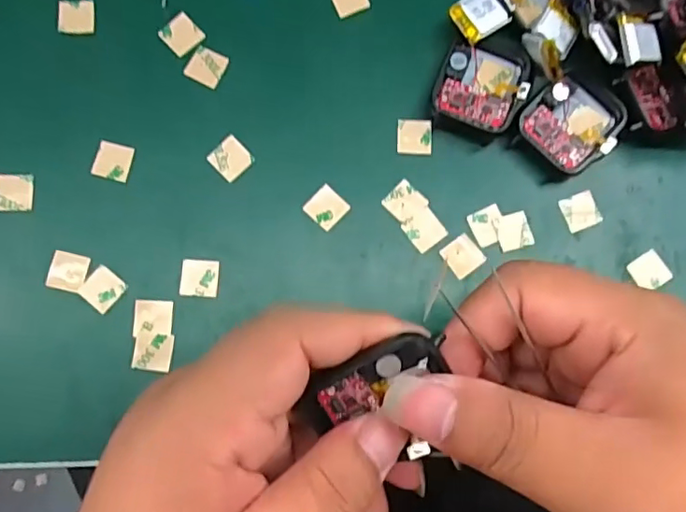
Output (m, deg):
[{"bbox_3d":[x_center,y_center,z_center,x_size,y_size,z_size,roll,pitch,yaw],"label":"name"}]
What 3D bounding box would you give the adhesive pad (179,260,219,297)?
[{"bbox_3d":[-0.060,0.009,0.237,0.015,0.004,0.015,5,81,-2],"label":"adhesive pad"}]

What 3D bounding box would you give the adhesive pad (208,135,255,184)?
[{"bbox_3d":[-0.049,-0.042,0.245,0.015,0.004,0.015,-44,86,-8],"label":"adhesive pad"}]

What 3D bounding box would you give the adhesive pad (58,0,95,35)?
[{"bbox_3d":[-0.119,-0.107,0.251,0.015,0.004,0.016,-3,82,-3],"label":"adhesive pad"}]

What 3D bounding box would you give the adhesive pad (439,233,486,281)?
[{"bbox_3d":[0.052,0.000,0.243,0.015,0.004,0.015,-38,85,-7],"label":"adhesive pad"}]

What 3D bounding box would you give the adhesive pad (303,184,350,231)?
[{"bbox_3d":[-0.007,-0.021,0.243,0.015,0.004,0.015,43,82,4],"label":"adhesive pad"}]

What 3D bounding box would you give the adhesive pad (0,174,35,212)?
[{"bbox_3d":[-0.139,-0.027,0.238,0.015,0.004,0.016,1,82,-2],"label":"adhesive pad"}]

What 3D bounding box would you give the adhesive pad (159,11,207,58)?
[{"bbox_3d":[-0.072,-0.099,0.252,0.016,0.004,0.016,44,82,4],"label":"adhesive pad"}]

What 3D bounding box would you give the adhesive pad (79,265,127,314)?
[{"bbox_3d":[-0.100,0.014,0.234,0.015,0.004,0.015,39,82,3],"label":"adhesive pad"}]

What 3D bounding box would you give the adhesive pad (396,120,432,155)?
[{"bbox_3d":[0.032,-0.054,0.250,0.015,0.004,0.016,1,82,-2],"label":"adhesive pad"}]

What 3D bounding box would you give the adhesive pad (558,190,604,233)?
[{"bbox_3d":[0.106,-0.020,0.249,0.016,0.004,0.015,-22,83,-6],"label":"adhesive pad"}]

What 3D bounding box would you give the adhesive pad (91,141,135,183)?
[{"bbox_3d":[-0.099,-0.041,0.243,0.015,0.004,0.016,14,81,0],"label":"adhesive pad"}]

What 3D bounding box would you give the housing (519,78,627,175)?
[{"bbox_3d":[0.101,-0.059,0.249,0.041,0.012,0.037,-44,86,-8],"label":"housing"}]

